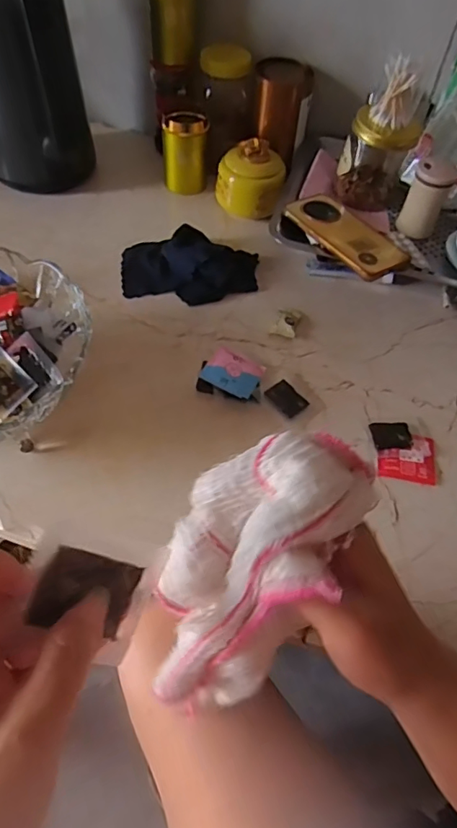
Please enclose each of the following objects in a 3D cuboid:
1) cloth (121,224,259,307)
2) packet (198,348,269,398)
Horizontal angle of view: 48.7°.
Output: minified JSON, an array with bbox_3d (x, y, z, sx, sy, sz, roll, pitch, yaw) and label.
[{"bbox_3d":[-0.049,-0.197,0.657,0.175,0.041,0.114,-5,56,-8],"label":"cloth"},{"bbox_3d":[0.006,-0.046,0.563,0.059,0.010,0.055,26,57,12],"label":"packet"}]

